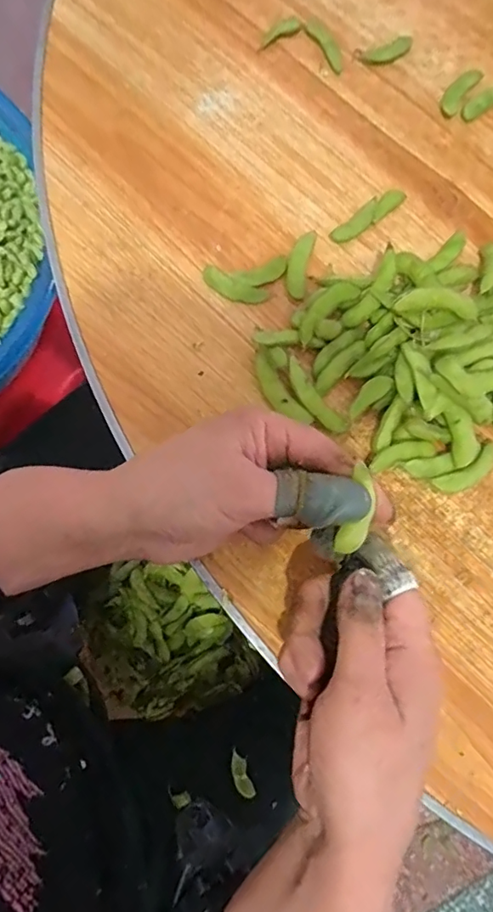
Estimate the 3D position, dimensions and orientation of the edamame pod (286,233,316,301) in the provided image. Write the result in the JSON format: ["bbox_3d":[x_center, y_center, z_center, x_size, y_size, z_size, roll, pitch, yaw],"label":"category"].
[{"bbox_3d":[0.035,-0.128,0.349,0.014,0.005,0.049,13,76,-2],"label":"edamame pod"}]

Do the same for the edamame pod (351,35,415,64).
[{"bbox_3d":[0.107,-0.309,0.399,0.053,0.009,0.014,-28,81,-11],"label":"edamame pod"}]

